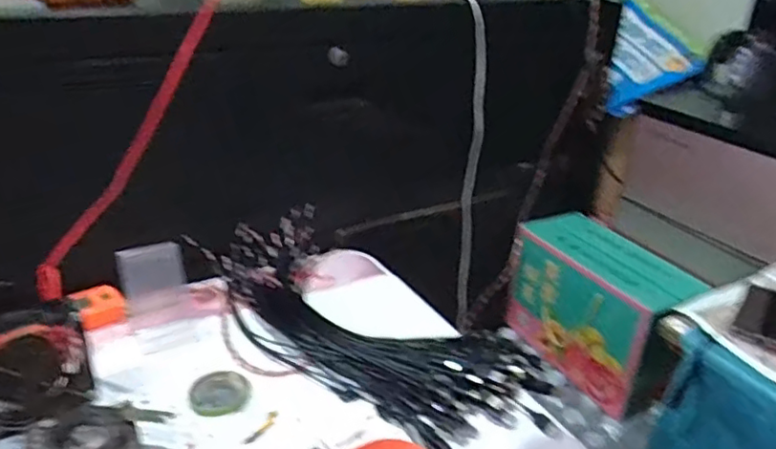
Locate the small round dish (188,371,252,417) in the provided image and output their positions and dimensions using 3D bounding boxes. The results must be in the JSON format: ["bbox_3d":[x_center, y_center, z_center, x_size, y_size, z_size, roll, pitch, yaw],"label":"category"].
[{"bbox_3d":[-0.190,0.188,0.706,0.065,0.021,0.055,-4,29,-13],"label":"small round dish"}]

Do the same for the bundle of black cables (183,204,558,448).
[{"bbox_3d":[-0.027,0.121,0.805,0.500,0.062,0.230,26,35,36],"label":"bundle of black cables"}]

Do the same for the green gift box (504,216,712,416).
[{"bbox_3d":[0.402,0.158,1.203,0.167,0.239,0.312,-13,32,-28],"label":"green gift box"}]

